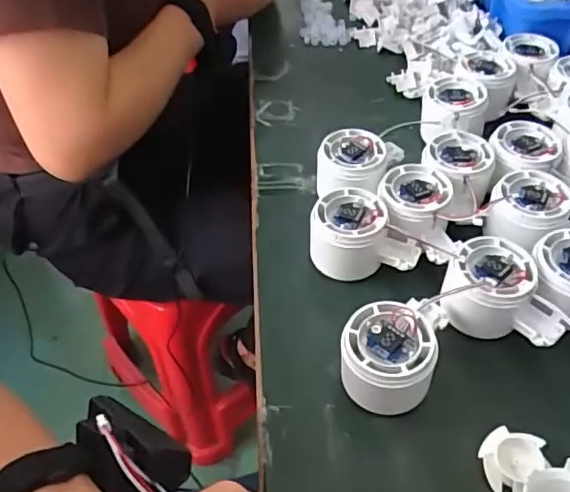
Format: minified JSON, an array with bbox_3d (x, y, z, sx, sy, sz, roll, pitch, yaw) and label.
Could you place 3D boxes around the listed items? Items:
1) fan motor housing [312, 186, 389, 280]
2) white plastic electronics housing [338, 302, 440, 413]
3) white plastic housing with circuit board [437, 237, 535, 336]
[{"bbox_3d":[0.049,-0.006,0.441,0.054,0.051,0.058,11,50,14],"label":"fan motor housing"},{"bbox_3d":[0.065,0.078,0.365,0.055,0.056,0.058,-2,48,2],"label":"white plastic electronics housing"},{"bbox_3d":[0.143,0.030,0.402,0.059,0.045,0.063,14,51,16],"label":"white plastic housing with circuit board"}]

